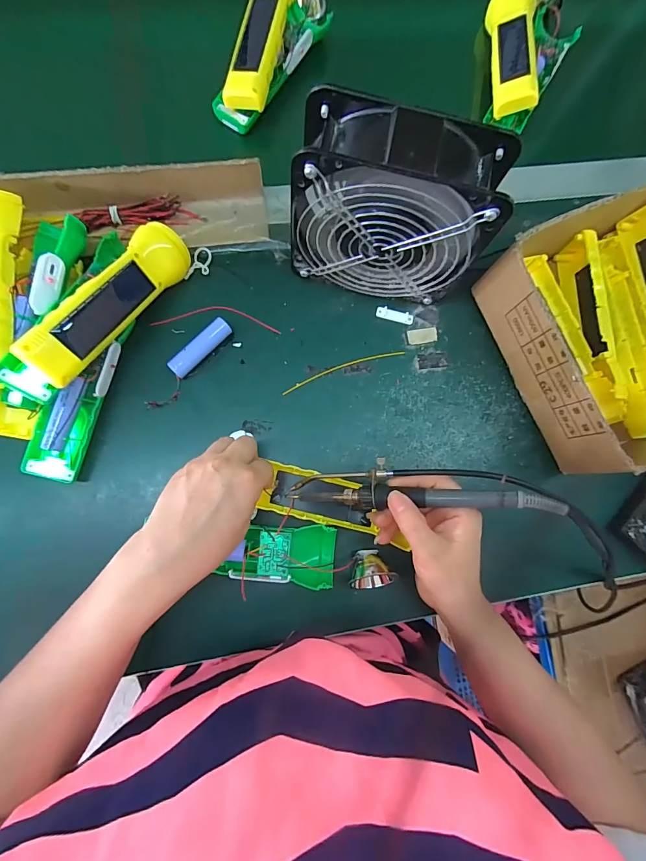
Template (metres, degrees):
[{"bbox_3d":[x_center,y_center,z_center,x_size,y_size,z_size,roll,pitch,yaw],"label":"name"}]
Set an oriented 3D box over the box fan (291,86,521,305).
[{"bbox_3d":[0.053,-0.173,0.322,0.153,0.152,0.063,13,81,-2],"label":"box fan"}]

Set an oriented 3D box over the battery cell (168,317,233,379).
[{"bbox_3d":[-0.114,-0.077,0.363,0.016,0.018,0.067,44,81,3],"label":"battery cell"}]

